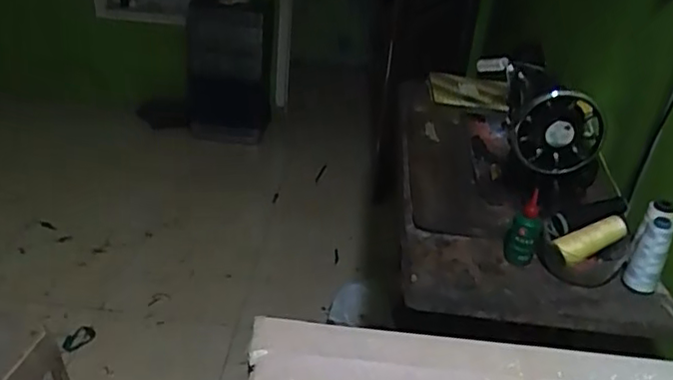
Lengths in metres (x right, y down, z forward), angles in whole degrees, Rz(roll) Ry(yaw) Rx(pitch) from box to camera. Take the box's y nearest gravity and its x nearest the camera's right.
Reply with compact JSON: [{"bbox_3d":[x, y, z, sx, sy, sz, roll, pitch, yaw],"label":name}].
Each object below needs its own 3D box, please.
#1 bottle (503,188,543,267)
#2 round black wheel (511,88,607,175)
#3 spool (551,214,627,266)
[{"bbox_3d":[0.277,0.058,0.935,0.043,0.106,0.032,15,31,16],"label":"bottle"},{"bbox_3d":[0.340,-0.088,0.979,0.139,0.127,0.034,3,29,-6],"label":"round black wheel"},{"bbox_3d":[0.371,0.073,0.922,0.112,0.034,0.033,-22,36,-12],"label":"spool"}]

